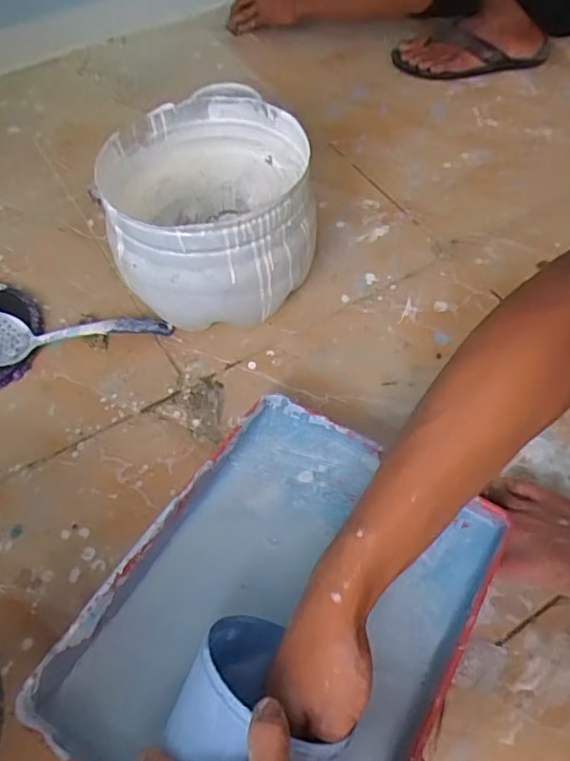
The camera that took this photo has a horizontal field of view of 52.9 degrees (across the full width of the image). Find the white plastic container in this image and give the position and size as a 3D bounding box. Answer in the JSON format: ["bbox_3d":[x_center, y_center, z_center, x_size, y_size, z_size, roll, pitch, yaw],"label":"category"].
[{"bbox_3d":[-0.087,-0.195,0.706,0.231,0.183,0.261,-7,56,-2],"label":"white plastic container"}]

